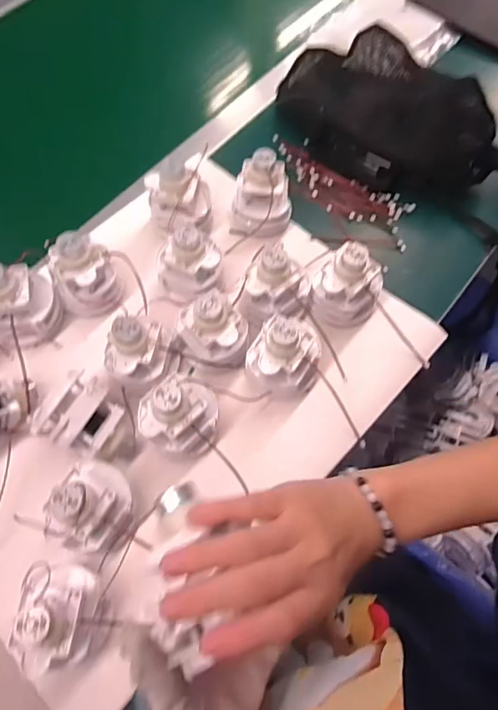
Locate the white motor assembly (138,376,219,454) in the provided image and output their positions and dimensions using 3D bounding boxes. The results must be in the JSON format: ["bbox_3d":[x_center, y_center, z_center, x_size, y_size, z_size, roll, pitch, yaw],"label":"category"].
[{"bbox_3d":[-0.060,0.054,0.406,0.064,0.077,0.051,-13,66,-3],"label":"white motor assembly"}]

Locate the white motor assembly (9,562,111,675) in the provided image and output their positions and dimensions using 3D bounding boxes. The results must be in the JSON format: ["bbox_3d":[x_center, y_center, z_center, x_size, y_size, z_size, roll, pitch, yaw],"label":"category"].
[{"bbox_3d":[-0.138,0.190,0.341,0.048,0.069,0.068,-3,66,2],"label":"white motor assembly"}]

